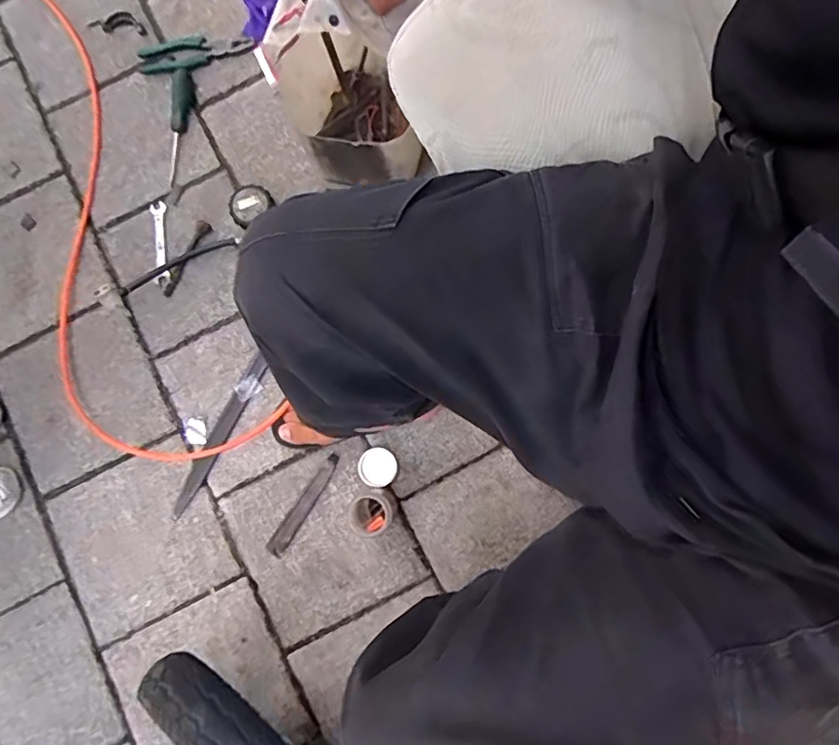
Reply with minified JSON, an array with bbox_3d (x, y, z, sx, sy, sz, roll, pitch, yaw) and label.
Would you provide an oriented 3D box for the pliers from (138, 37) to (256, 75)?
[{"bbox_3d":[-0.400,-0.572,1.048,0.203,0.019,0.071,-10,80,-1],"label":"pliers"}]

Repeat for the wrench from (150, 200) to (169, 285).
[{"bbox_3d":[-0.434,-0.217,0.972,0.028,0.013,0.144,-7,80,-1],"label":"wrench"}]

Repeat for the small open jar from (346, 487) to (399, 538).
[{"bbox_3d":[-0.065,0.198,0.831,0.065,0.112,0.052,-35,81,-6],"label":"small open jar"}]

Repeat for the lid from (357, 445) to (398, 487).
[{"bbox_3d":[-0.063,0.144,0.889,0.058,0.021,0.058,0,80,1],"label":"lid"}]

